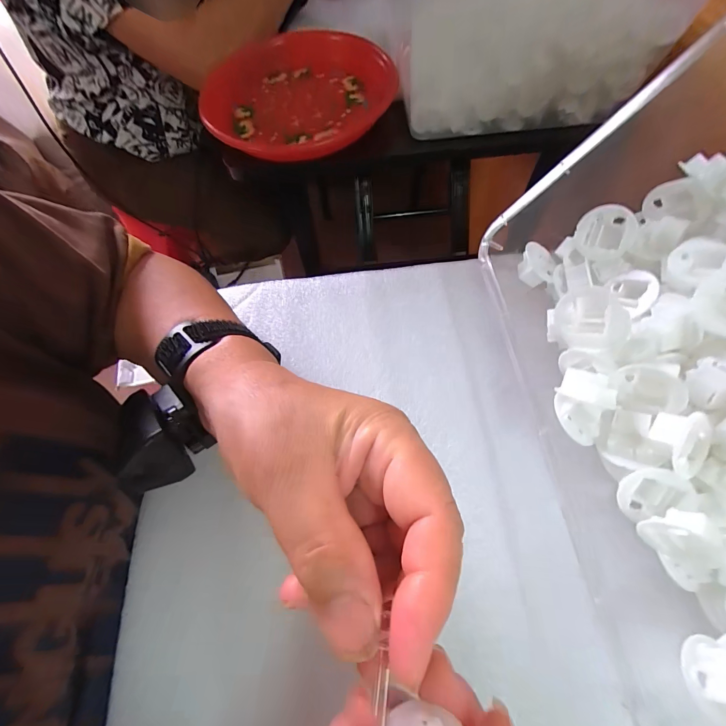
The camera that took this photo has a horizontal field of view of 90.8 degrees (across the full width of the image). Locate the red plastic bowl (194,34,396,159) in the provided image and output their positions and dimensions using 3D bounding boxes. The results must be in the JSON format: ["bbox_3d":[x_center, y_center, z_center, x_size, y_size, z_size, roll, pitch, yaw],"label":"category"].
[{"bbox_3d":[-0.084,-0.338,0.456,0.229,0.046,0.229,-1,63,3],"label":"red plastic bowl"}]

